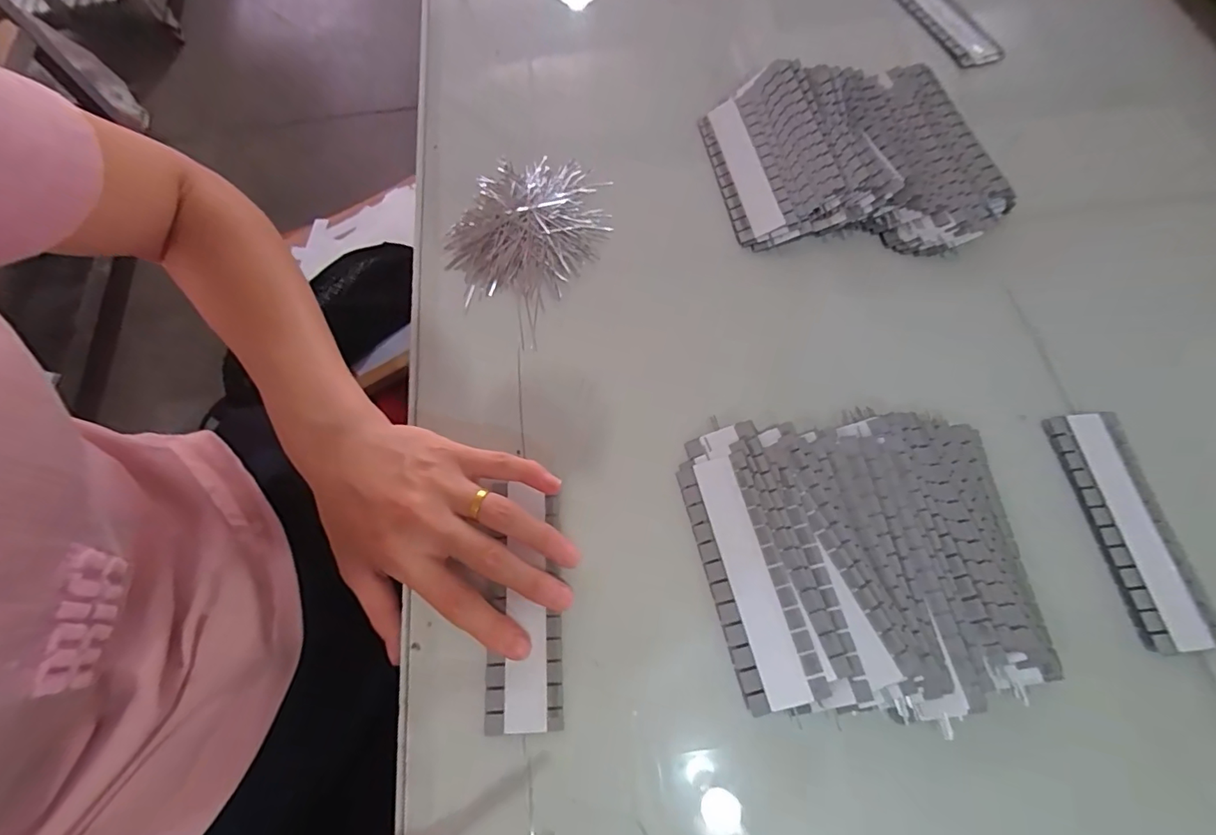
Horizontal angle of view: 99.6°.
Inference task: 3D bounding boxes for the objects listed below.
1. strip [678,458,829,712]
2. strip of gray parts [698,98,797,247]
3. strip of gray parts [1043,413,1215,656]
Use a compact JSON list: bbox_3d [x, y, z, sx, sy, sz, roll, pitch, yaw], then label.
[{"bbox_3d":[0.072,0.083,0.270,0.037,0.010,0.123,-14,68,-3],"label":"strip"},{"bbox_3d":[0.100,-0.181,0.374,0.041,0.006,0.124,-18,67,16],"label":"strip of gray parts"},{"bbox_3d":[0.283,0.056,0.277,0.038,0.011,0.124,-6,67,0],"label":"strip of gray parts"}]

